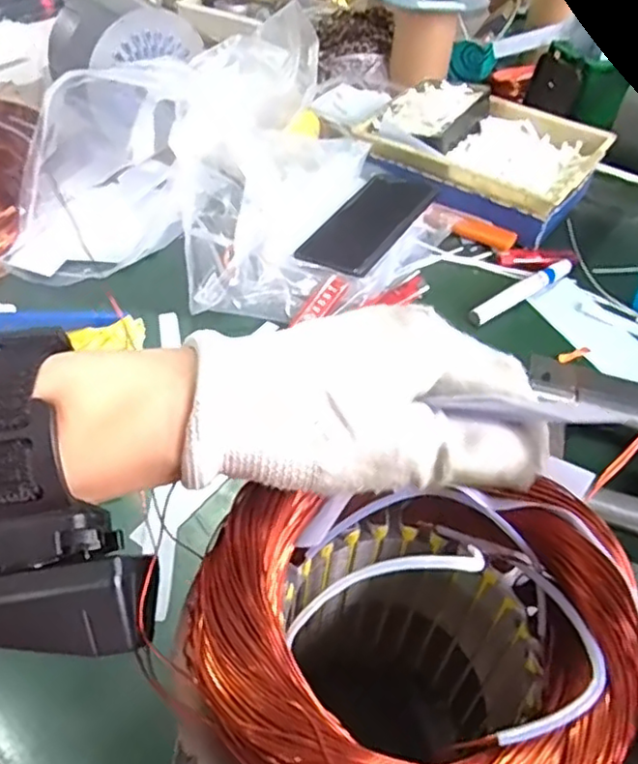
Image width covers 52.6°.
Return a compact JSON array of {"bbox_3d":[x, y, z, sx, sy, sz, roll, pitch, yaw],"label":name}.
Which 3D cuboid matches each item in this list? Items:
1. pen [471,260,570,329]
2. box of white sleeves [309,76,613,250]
[{"bbox_3d":[0.197,-0.090,0.618,0.146,0.013,0.019,-28,54,-29],"label":"pen"},{"bbox_3d":[0.185,-0.251,0.731,0.241,0.080,0.190,32,51,24],"label":"box of white sleeves"}]

